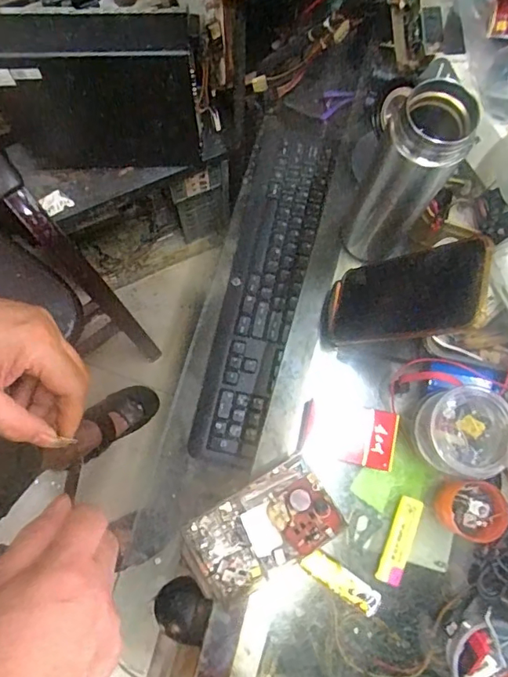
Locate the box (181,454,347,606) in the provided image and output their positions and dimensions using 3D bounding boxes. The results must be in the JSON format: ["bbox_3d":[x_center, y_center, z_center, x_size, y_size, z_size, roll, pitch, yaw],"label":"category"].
[{"bbox_3d":[0.007,0.178,0.482,0.140,0.043,0.079,-31,80,-8],"label":"box"}]

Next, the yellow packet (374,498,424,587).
[{"bbox_3d":[0.140,0.193,0.493,0.023,0.009,0.081,24,78,4],"label":"yellow packet"}]

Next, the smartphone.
[{"bbox_3d":[0.136,-0.040,0.464,0.016,0.167,0.086,26,73,-28],"label":"smartphone"}]

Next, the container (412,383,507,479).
[{"bbox_3d":[0.191,0.085,0.468,0.073,0.051,0.077,0,77,-1],"label":"container"}]

